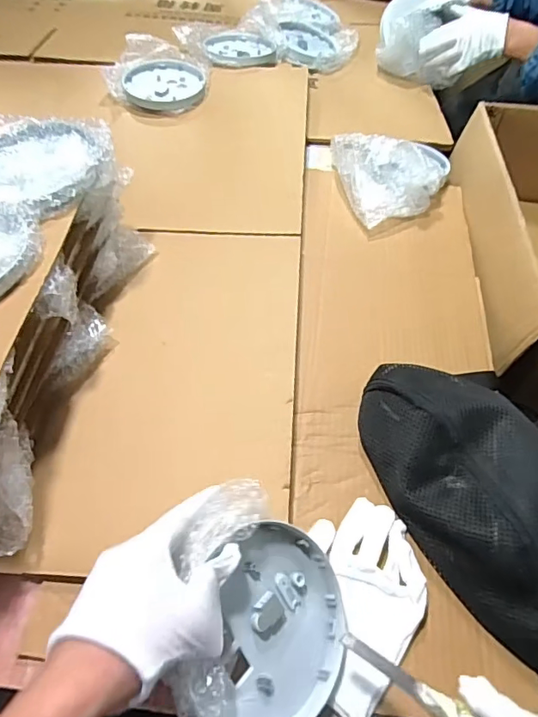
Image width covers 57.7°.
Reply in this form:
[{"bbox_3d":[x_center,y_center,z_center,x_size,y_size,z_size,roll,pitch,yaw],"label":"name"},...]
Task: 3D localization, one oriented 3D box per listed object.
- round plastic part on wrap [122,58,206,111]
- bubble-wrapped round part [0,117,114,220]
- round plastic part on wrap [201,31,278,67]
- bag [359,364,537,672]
[{"bbox_3d":[-0.177,-0.461,0.824,0.125,0.031,0.108,12,57,9],"label":"round plastic part on wrap"},{"bbox_3d":[-0.240,-0.207,0.500,0.152,0.025,0.141,2,54,-2],"label":"bubble-wrapped round part"},{"bbox_3d":[-0.058,-0.586,0.925,0.132,0.022,0.115,-7,55,-8],"label":"round plastic part on wrap"},{"bbox_3d":[0.194,0.109,0.432,0.147,0.064,0.284,-21,58,-17],"label":"bag"}]

